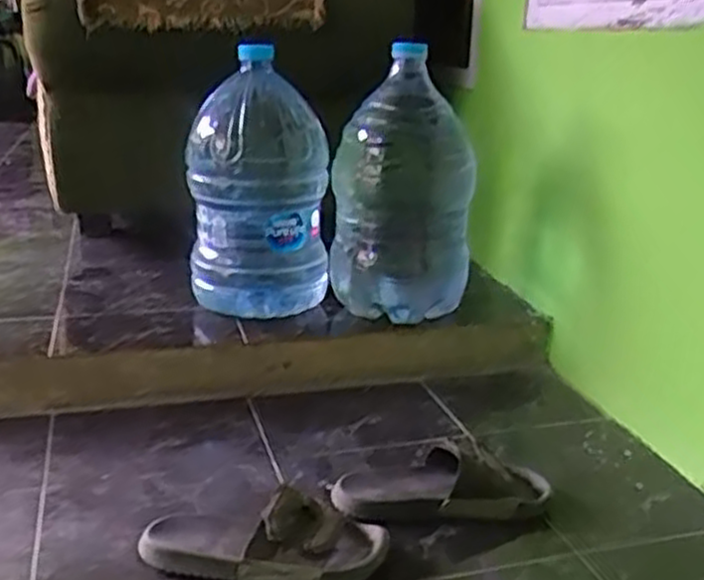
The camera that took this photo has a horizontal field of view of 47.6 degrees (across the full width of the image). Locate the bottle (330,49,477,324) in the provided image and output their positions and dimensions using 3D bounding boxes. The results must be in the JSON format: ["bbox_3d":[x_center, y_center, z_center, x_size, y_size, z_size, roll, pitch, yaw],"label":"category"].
[{"bbox_3d":[0.085,-0.161,1.308,0.206,0.401,0.172,-6,19,-24],"label":"bottle"}]

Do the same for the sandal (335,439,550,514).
[{"bbox_3d":[0.106,0.233,0.994,0.255,0.073,0.100,1,20,0],"label":"sandal"}]

